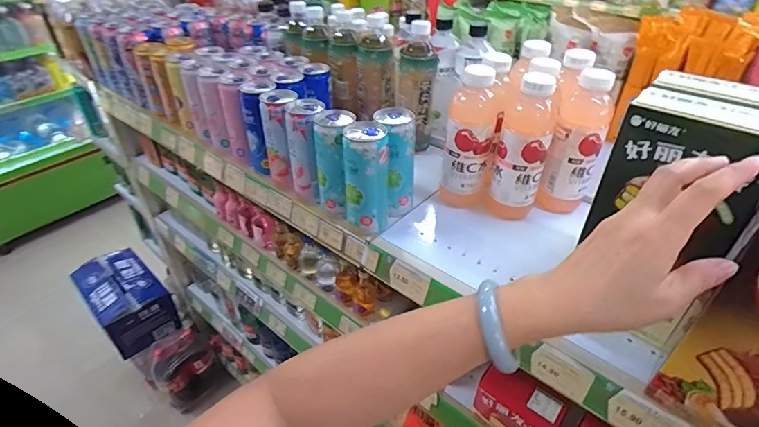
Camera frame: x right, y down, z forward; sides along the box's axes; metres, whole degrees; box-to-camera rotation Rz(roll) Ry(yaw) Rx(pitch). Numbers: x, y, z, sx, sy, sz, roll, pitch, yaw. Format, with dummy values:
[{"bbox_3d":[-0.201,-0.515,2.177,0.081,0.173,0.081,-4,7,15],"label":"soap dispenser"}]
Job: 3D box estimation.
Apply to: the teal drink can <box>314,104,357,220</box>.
[{"bbox_3d":[-0.062,-0.070,0.576,0.052,0.136,0.051,0,38,0],"label":"teal drink can"}]

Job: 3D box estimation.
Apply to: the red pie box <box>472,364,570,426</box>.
[{"bbox_3d":[0.192,0.266,0.567,0.112,0.072,0.059,29,46,32],"label":"red pie box"}]

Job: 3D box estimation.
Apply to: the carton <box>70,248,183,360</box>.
[{"bbox_3d":[-0.944,0.313,1.548,0.404,0.178,0.225,29,46,32],"label":"carton"}]

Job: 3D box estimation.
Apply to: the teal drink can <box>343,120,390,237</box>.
[{"bbox_3d":[-0.017,-0.038,0.554,0.056,0.152,0.062,-1,38,-1],"label":"teal drink can"}]

